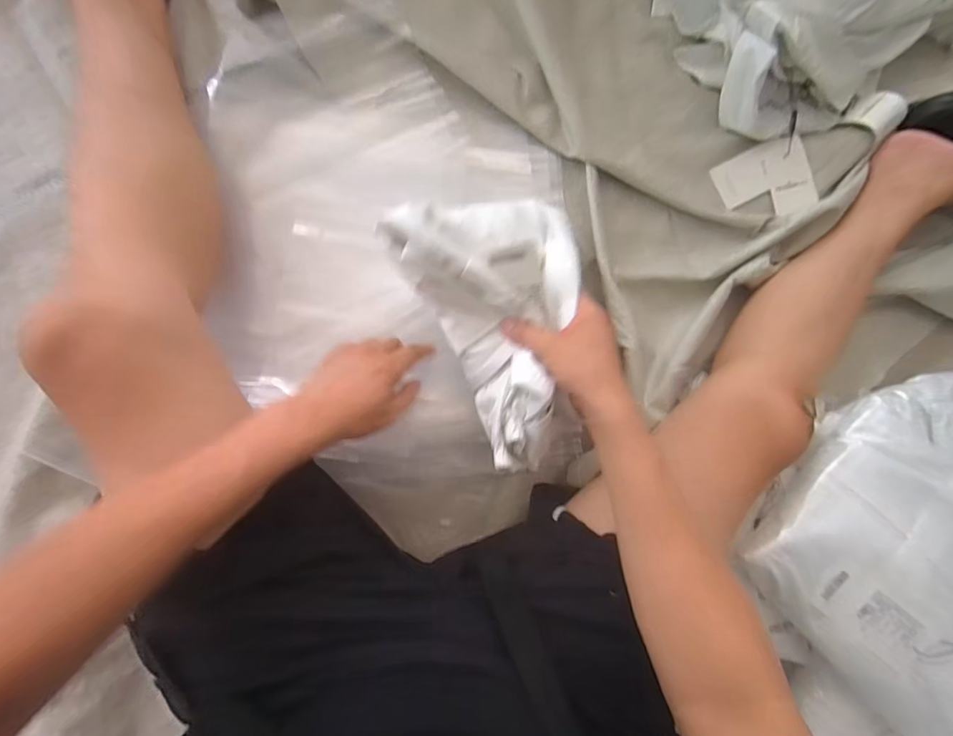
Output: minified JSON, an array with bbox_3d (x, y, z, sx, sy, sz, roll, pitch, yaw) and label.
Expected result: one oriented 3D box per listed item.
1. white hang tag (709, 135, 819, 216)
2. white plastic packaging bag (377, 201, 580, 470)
[{"bbox_3d":[0.415,-0.264,0.640,0.136,0.008,0.103,-22,93,-1],"label":"white hang tag"},{"bbox_3d":[0.053,-0.056,0.479,0.198,0.085,0.282,-27,91,-7],"label":"white plastic packaging bag"}]

